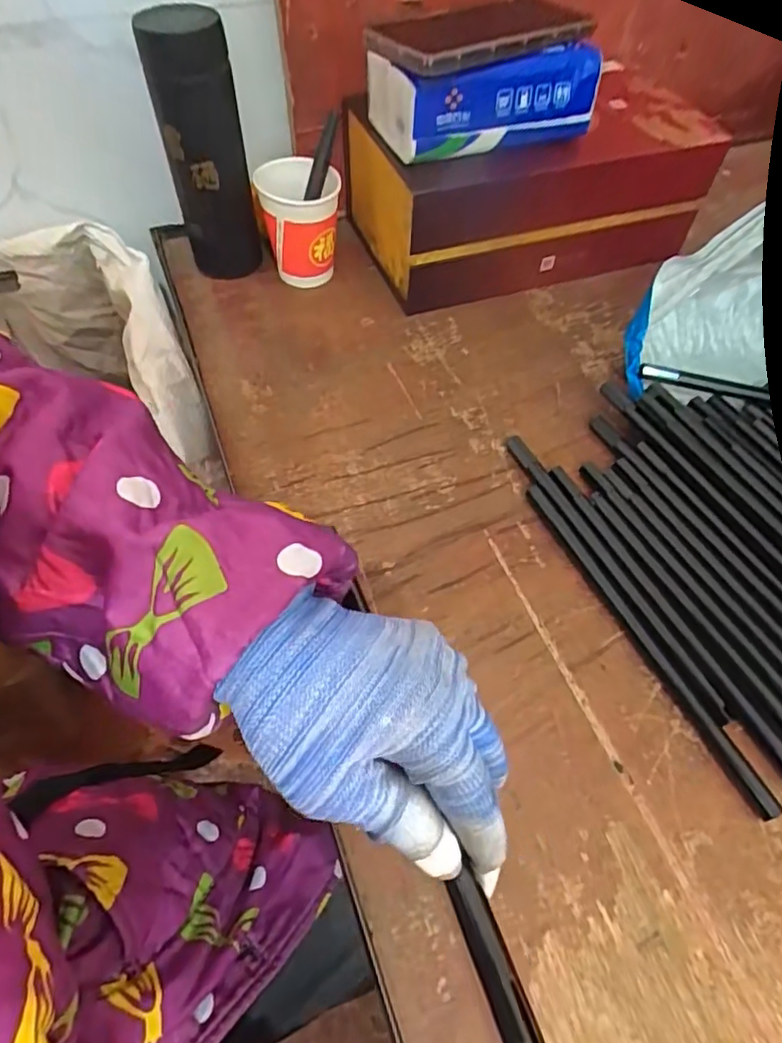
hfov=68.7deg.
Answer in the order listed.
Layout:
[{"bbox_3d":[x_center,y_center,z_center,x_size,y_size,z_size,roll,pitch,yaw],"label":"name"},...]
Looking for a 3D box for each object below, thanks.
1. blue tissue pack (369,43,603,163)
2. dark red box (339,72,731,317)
[{"bbox_3d":[0.073,-0.346,0.456,0.170,0.058,0.096,-20,61,-9],"label":"blue tissue pack"},{"bbox_3d":[0.125,-0.314,0.543,0.318,0.120,0.146,-15,58,-12],"label":"dark red box"}]

